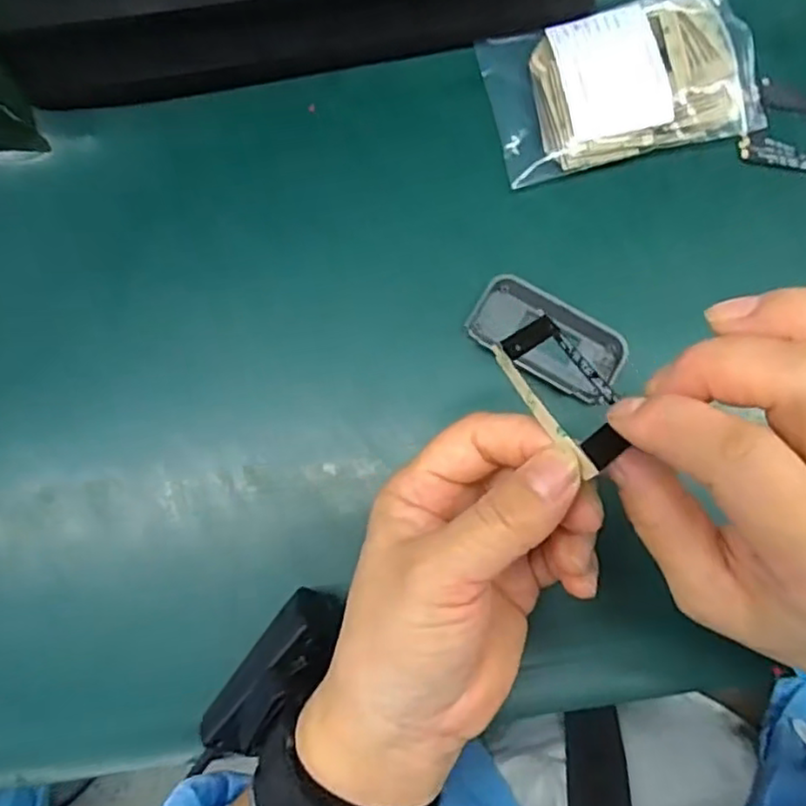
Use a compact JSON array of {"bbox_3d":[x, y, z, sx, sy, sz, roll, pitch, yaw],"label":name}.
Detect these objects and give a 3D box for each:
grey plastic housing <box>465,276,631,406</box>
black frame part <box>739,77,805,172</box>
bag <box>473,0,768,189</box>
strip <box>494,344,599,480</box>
[{"bbox_3d":[0.071,-0.031,0.325,0.075,0.010,0.038,28,80,5],"label":"grey plastic housing"},{"bbox_3d":[0.207,-0.143,0.343,0.056,0.005,0.045,13,79,2],"label":"black frame part"},{"bbox_3d":[0.111,-0.168,0.340,0.130,0.023,0.086,-14,79,-3],"label":"bag"},{"bbox_3d":[0.045,0.002,0.212,0.005,0.004,0.052,-35,76,-6],"label":"strip"}]

